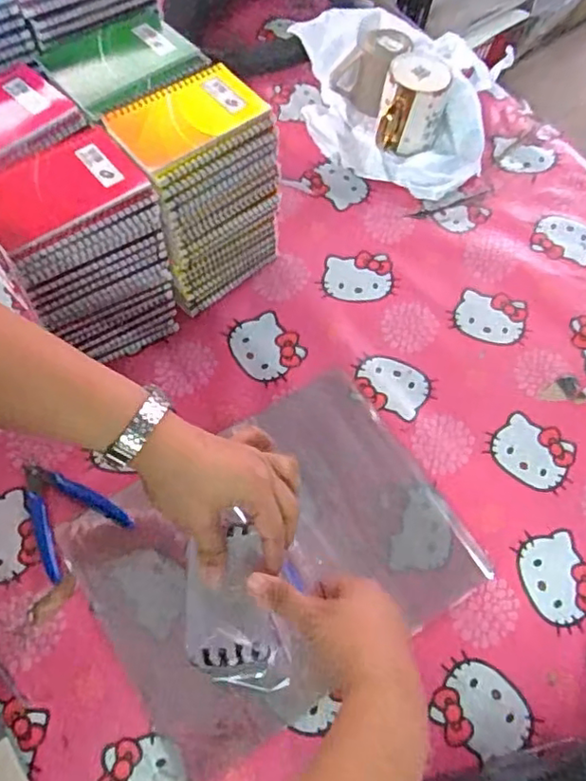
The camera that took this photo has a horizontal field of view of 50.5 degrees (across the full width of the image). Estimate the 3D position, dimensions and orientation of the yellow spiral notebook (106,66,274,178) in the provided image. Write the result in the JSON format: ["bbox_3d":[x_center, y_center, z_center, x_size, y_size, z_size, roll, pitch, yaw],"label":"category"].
[{"bbox_3d":[-0.097,-0.254,0.569,0.135,0.008,0.094,-37,70,-20],"label":"yellow spiral notebook"}]

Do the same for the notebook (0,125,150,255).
[{"bbox_3d":[-0.204,-0.176,0.527,0.128,0.013,0.108,-34,69,-19],"label":"notebook"}]

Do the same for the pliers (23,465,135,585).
[{"bbox_3d":[-0.218,0.110,0.585,0.082,0.011,0.109,-36,70,-20],"label":"pliers"}]

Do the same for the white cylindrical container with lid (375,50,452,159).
[{"bbox_3d":[0.152,-0.362,0.794,0.080,0.092,0.087,1,62,-3],"label":"white cylindrical container with lid"}]

